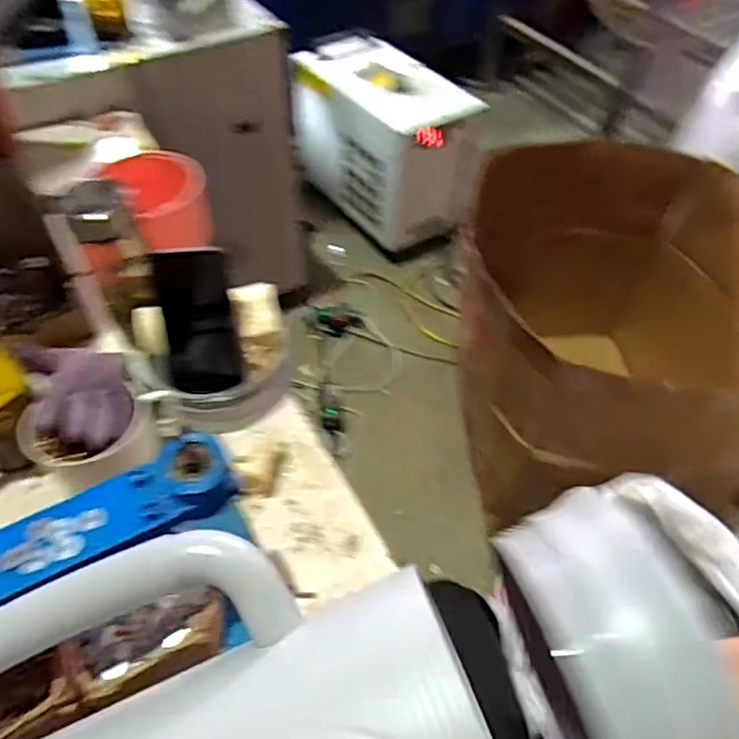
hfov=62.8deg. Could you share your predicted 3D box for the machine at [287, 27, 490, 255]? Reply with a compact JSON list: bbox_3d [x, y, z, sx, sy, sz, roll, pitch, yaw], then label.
[{"bbox_3d":[0.046,-0.677,1.811,0.327,0.393,0.501,-27,56,-21],"label":"machine"}]

